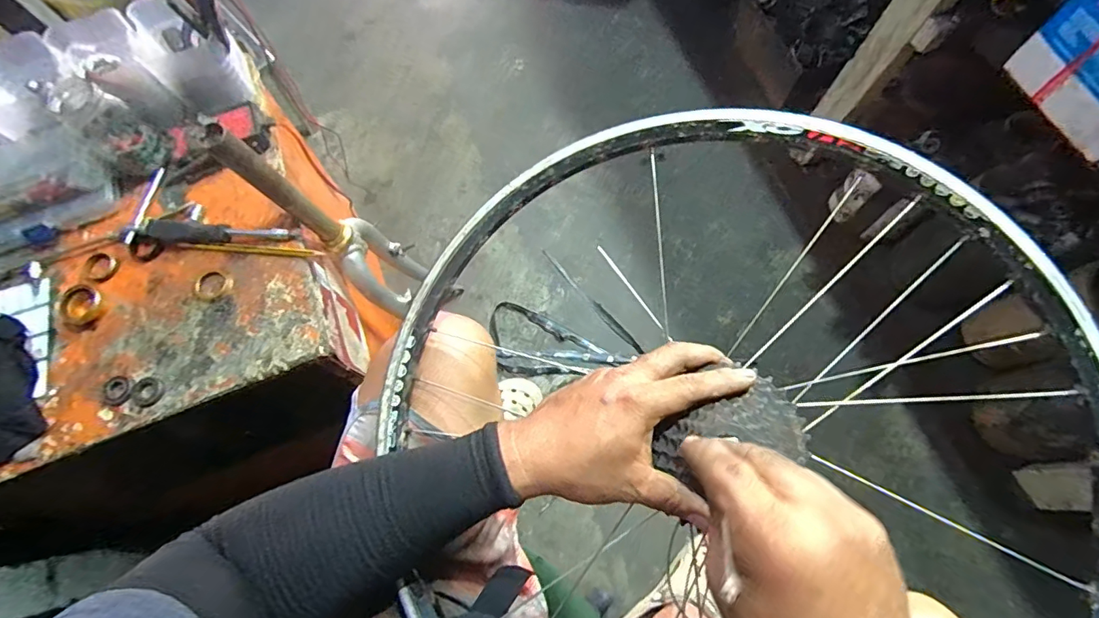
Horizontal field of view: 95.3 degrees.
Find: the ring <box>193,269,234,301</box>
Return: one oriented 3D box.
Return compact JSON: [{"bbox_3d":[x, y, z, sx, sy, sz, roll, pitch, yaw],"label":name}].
[{"bbox_3d":[-0.374,-0.027,0.556,0.038,0.004,0.036,35,74,11],"label":"ring"}]

